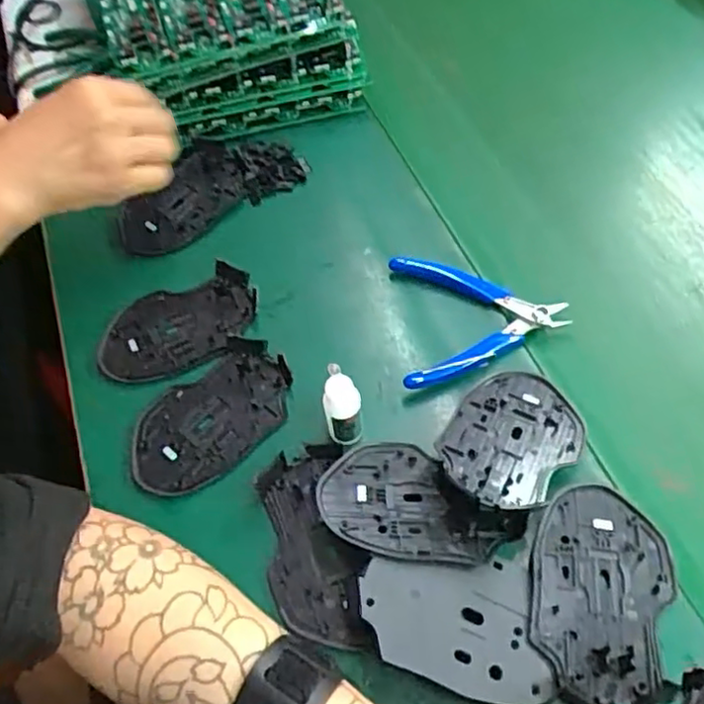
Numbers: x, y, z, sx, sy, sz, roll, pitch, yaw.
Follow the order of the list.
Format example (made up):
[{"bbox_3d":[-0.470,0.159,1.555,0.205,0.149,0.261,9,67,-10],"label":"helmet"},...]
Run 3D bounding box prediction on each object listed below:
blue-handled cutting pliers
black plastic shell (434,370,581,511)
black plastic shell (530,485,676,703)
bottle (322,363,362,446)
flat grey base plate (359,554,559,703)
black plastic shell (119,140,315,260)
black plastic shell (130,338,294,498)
[{"bbox_3d":[0.089,-0.025,0.456,0.115,0.019,0.104,-5,56,0],"label":"blue-handled cutting pliers"},{"bbox_3d":[0.095,0.051,0.395,0.072,0.010,0.109,34,48,22],"label":"black plastic shell"},{"bbox_3d":[0.134,0.128,0.356,0.071,0.010,0.113,12,57,11],"label":"black plastic shell"},{"bbox_3d":[-0.005,0.034,0.390,0.022,0.079,0.017,-9,56,-3],"label":"bottle"},{"bbox_3d":[0.053,0.142,0.338,0.092,0.004,0.070,2,54,-9],"label":"flat grey base plate"},{"bbox_3d":[-0.121,-0.137,0.550,0.160,0.018,0.082,-30,60,-16],"label":"black plastic shell"},{"bbox_3d":[-0.091,0.041,0.429,0.115,0.013,0.072,-36,61,-19],"label":"black plastic shell"}]

